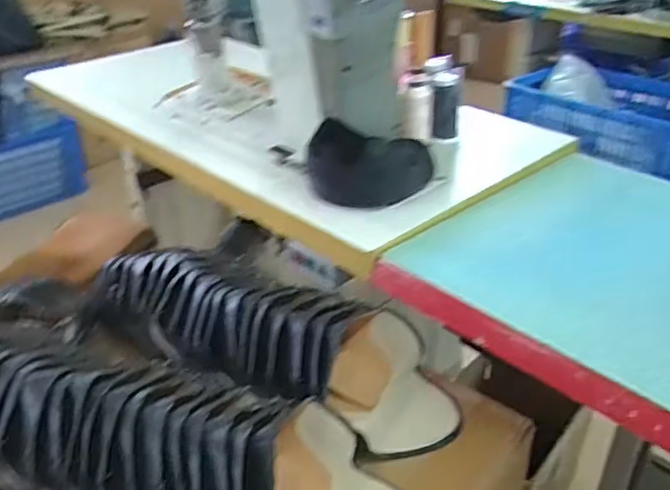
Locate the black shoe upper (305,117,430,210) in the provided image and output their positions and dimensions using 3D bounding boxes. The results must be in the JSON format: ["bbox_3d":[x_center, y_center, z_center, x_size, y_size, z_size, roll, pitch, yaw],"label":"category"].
[{"bbox_3d":[0.058,-0.130,1.002,0.192,0.103,0.121,1,31,1],"label":"black shoe upper"}]

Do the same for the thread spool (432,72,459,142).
[{"bbox_3d":[0.200,-0.246,1.154,0.049,0.114,0.053,6,31,9],"label":"thread spool"}]

